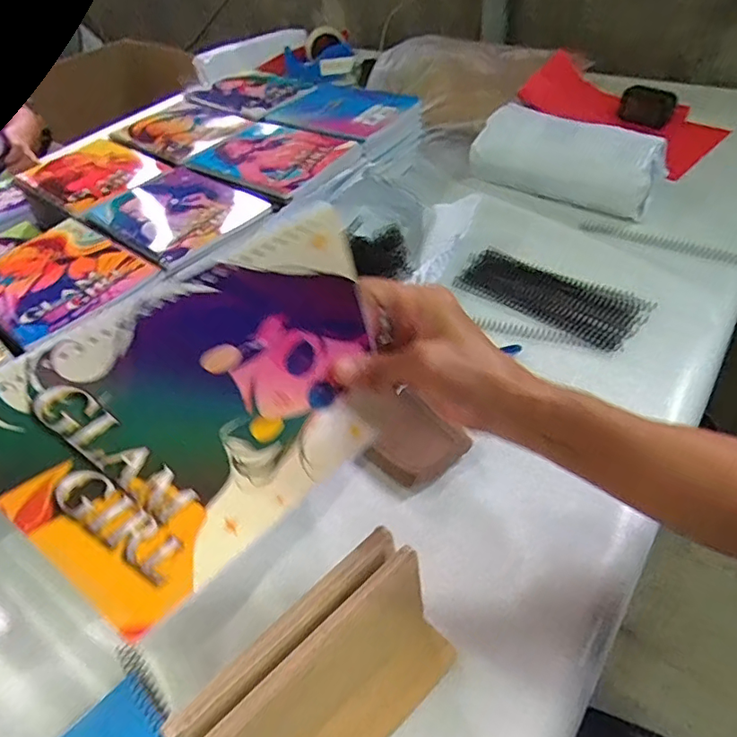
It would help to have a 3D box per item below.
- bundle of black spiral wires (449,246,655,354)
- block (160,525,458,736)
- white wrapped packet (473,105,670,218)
[{"bbox_3d":[0.207,-0.089,0.625,0.214,0.011,0.089,28,55,27],"label":"bundle of black spiral wires"},{"bbox_3d":[-0.018,0.189,0.321,0.169,0.115,0.066,-36,54,-26],"label":"block"},{"bbox_3d":[0.272,-0.298,0.746,0.259,0.102,0.060,25,53,25],"label":"white wrapped packet"}]

